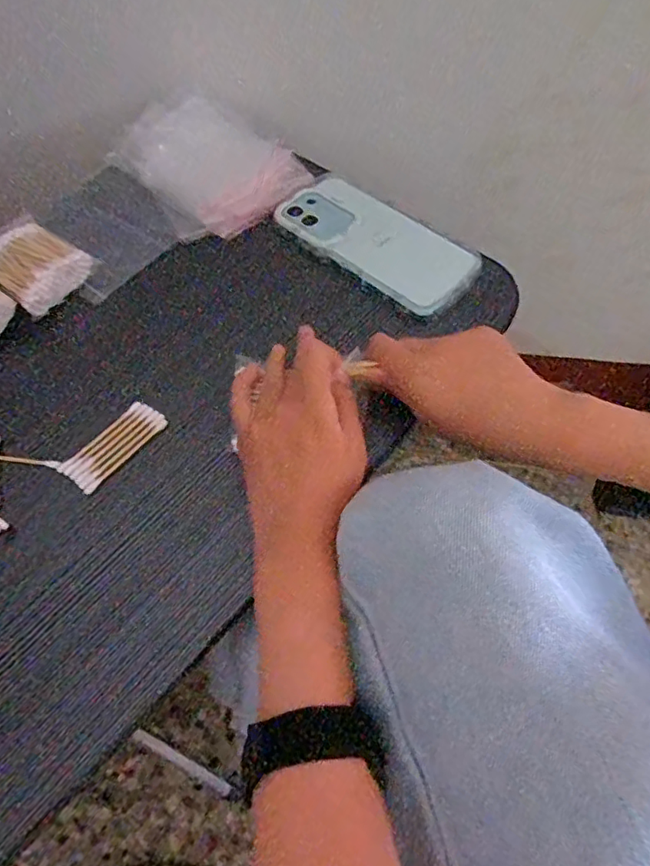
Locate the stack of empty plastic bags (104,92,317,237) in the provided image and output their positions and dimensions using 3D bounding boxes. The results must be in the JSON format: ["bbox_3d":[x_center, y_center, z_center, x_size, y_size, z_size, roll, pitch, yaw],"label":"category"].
[{"bbox_3d":[-0.108,-0.250,0.510,0.122,0.015,0.184,-38,67,-15],"label":"stack of empty plastic bags"}]

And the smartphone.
[{"bbox_3d":[0.040,-0.156,0.453,0.165,0.010,0.076,37,70,20],"label":"smartphone"}]

